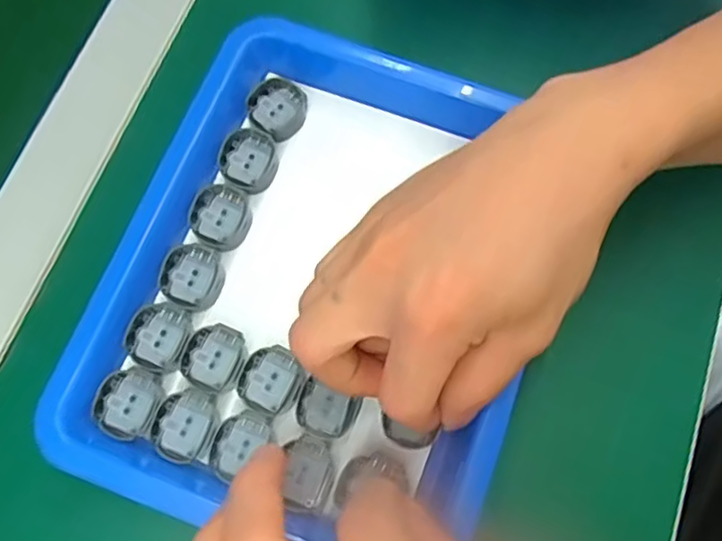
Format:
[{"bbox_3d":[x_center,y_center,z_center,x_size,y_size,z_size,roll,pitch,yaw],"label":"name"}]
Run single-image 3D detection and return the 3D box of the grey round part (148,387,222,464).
[{"bbox_3d":[-0.073,0.063,0.263,0.025,0.004,0.029,24,74,7],"label":"grey round part"}]

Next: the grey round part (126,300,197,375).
[{"bbox_3d":[-0.087,0.028,0.273,0.025,0.006,0.028,22,74,7],"label":"grey round part"}]

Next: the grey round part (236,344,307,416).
[{"bbox_3d":[-0.038,0.045,0.269,0.026,0.004,0.027,23,74,7],"label":"grey round part"}]

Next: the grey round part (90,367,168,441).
[{"bbox_3d":[-0.097,0.054,0.265,0.026,0.006,0.028,25,74,7],"label":"grey round part"}]

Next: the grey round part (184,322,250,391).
[{"bbox_3d":[-0.062,0.037,0.272,0.025,0.004,0.027,22,74,7],"label":"grey round part"}]

